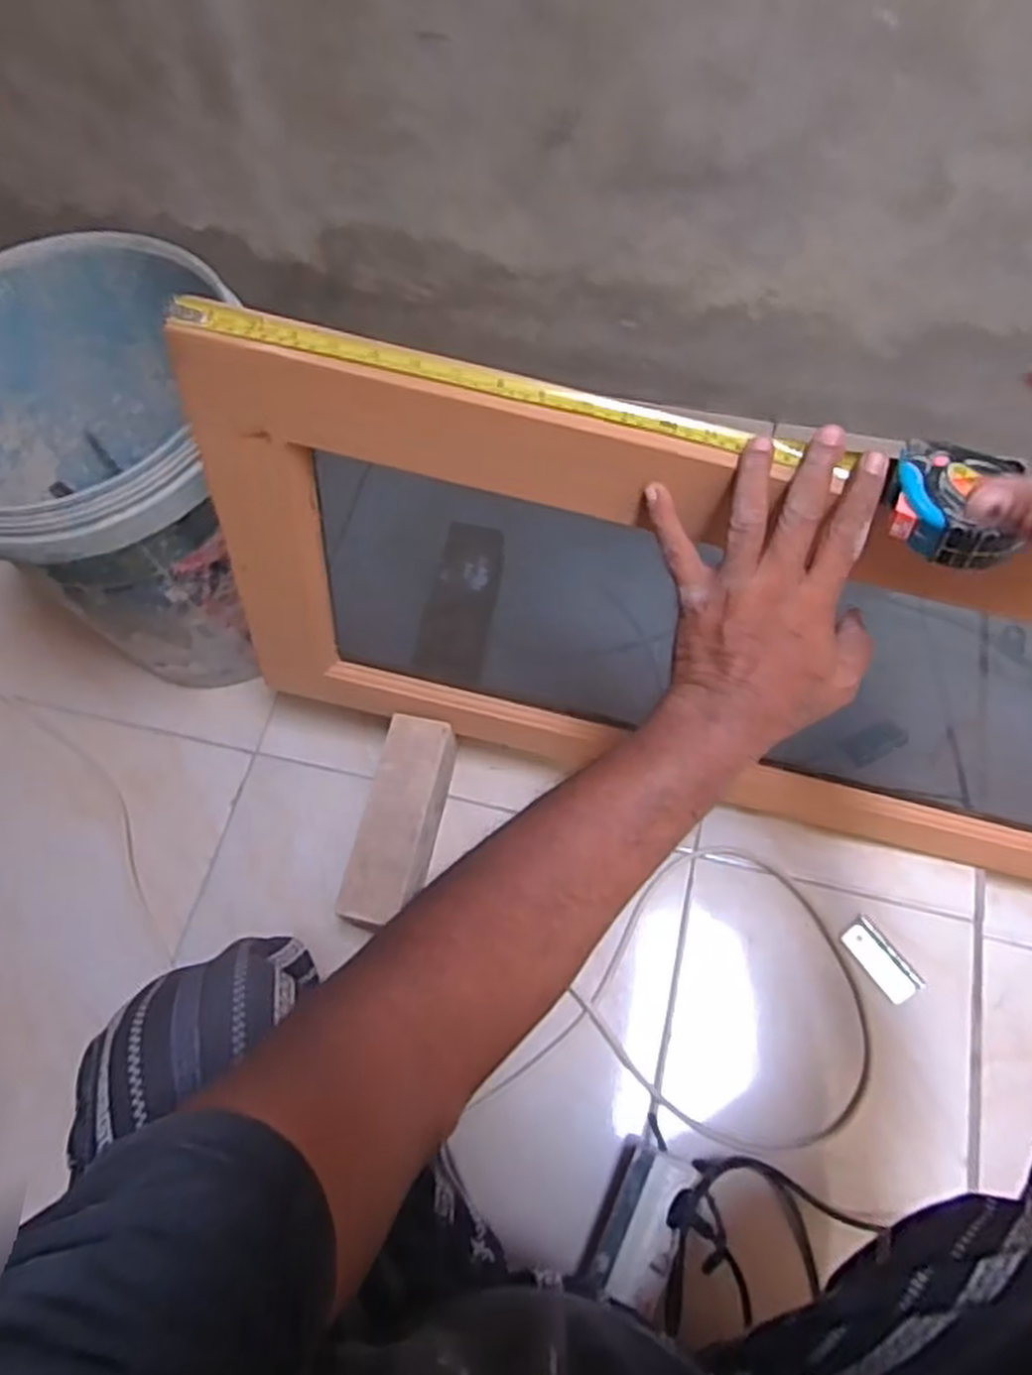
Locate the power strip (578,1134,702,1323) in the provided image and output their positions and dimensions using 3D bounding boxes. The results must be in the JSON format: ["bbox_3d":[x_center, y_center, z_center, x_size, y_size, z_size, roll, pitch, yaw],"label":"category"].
[{"bbox_3d":[0.107,0.462,0.681,0.073,0.070,0.123,23,68,12],"label":"power strip"}]

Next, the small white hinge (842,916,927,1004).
[{"bbox_3d":[0.360,0.269,0.781,0.037,0.009,0.079,-33,68,-13],"label":"small white hinge"}]

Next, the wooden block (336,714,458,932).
[{"bbox_3d":[-0.108,0.145,0.799,0.070,0.121,0.200,10,66,7],"label":"wooden block"}]

